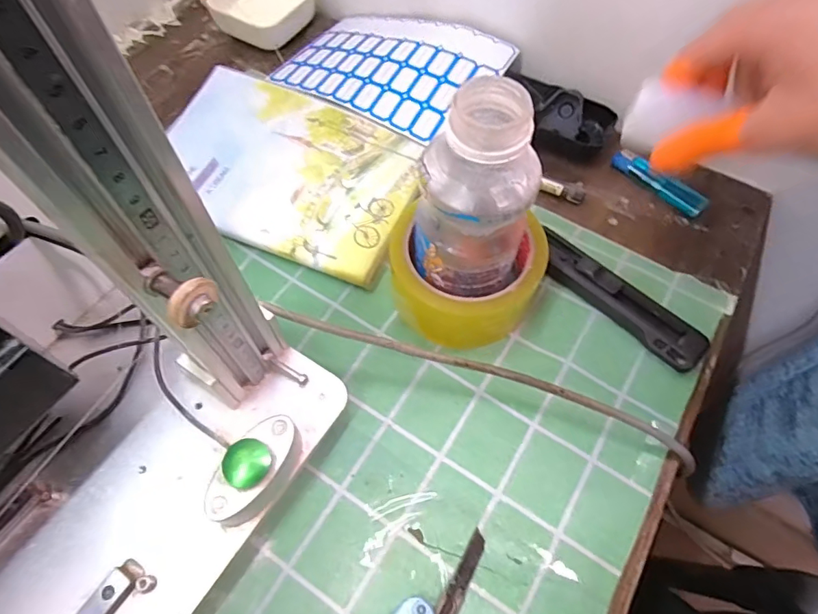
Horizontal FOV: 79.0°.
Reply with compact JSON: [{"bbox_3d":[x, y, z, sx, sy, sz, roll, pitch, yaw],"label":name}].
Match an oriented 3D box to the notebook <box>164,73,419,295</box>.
[{"bbox_3d":[-0.096,-0.110,0.387,0.210,0.013,0.139,23,63,11],"label":"notebook"}]

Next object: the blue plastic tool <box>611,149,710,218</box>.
[{"bbox_3d":[0.196,-0.098,0.390,0.078,0.013,0.016,40,68,19],"label":"blue plastic tool"}]

